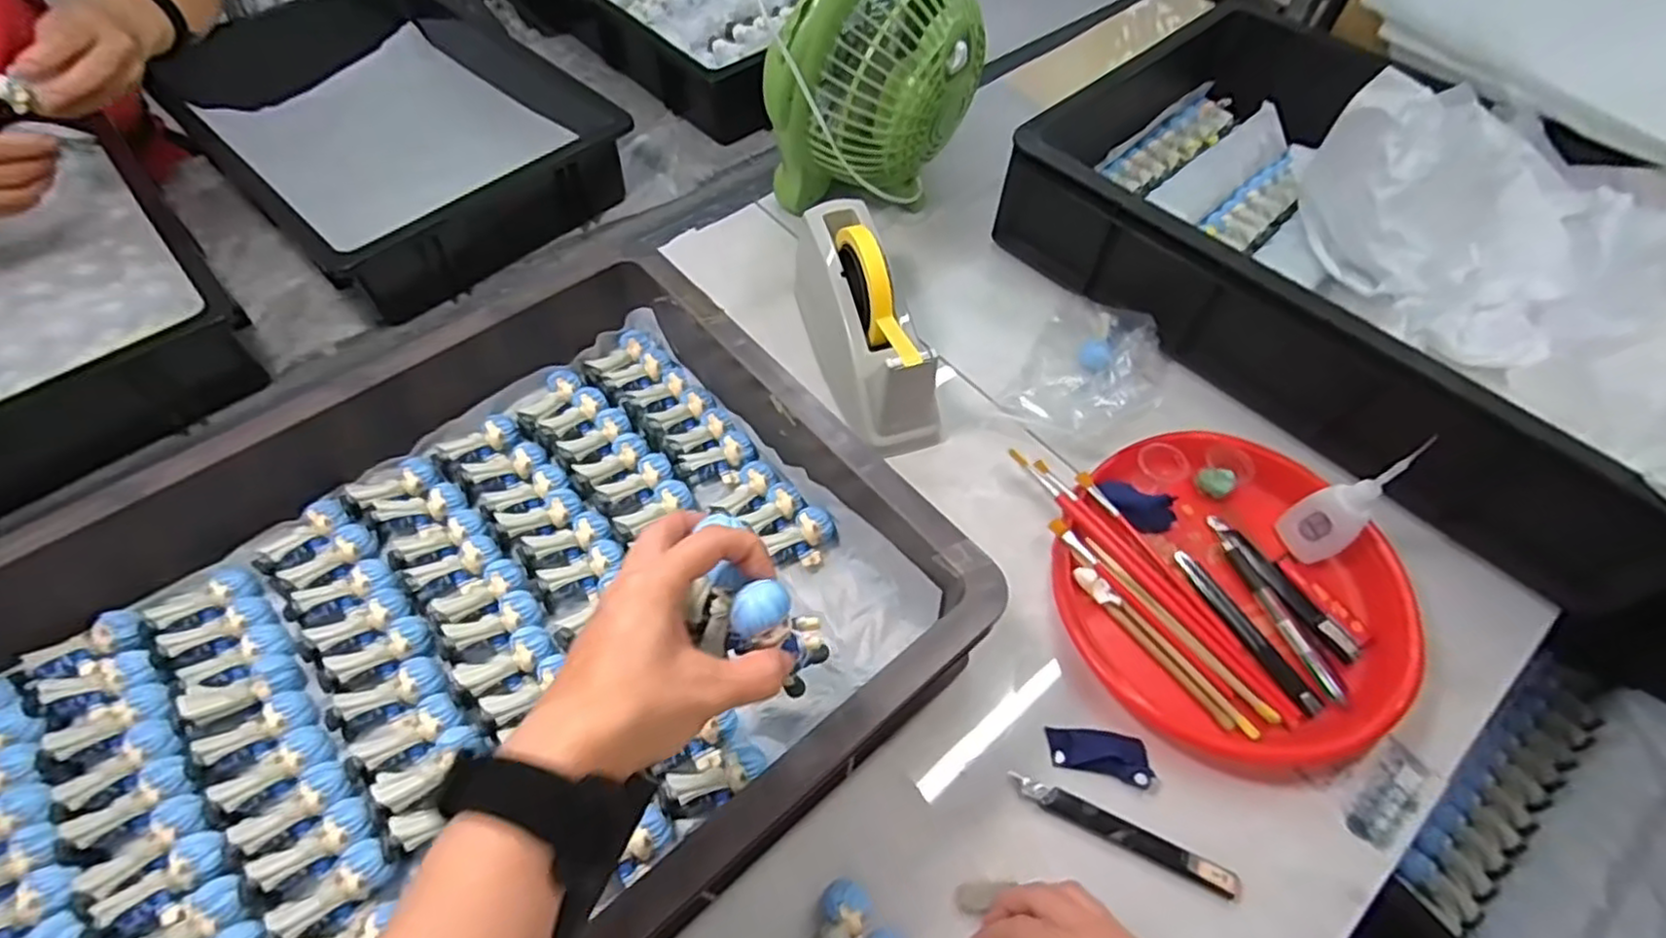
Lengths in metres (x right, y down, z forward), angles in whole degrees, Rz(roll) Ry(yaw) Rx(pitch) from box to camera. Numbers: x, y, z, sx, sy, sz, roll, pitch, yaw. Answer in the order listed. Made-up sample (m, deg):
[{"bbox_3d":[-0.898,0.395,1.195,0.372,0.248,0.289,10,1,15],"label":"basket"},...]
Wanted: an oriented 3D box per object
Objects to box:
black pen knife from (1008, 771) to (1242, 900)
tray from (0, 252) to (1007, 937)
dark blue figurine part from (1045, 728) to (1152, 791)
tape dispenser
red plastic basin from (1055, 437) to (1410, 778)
[{"bbox_3d":[0.180,0.227,0.448,0.141,0.008,0.016,23,59,13],"label":"black pen knife"},{"bbox_3d":[-0.252,0.120,0.429,0.580,0.118,0.417,-36,66,-22],"label":"tray"},{"bbox_3d":[0.178,0.189,0.473,0.065,0.010,0.031,6,57,2],"label":"dark blue figurine part"},{"bbox_3d":[0.031,-0.131,0.612,0.075,0.118,0.217,-15,59,-11],"label":"tape dispenser"},{"bbox_3d":[0.289,0.084,0.528,0.235,0.032,0.237,1,57,-1],"label":"red plastic basin"}]

